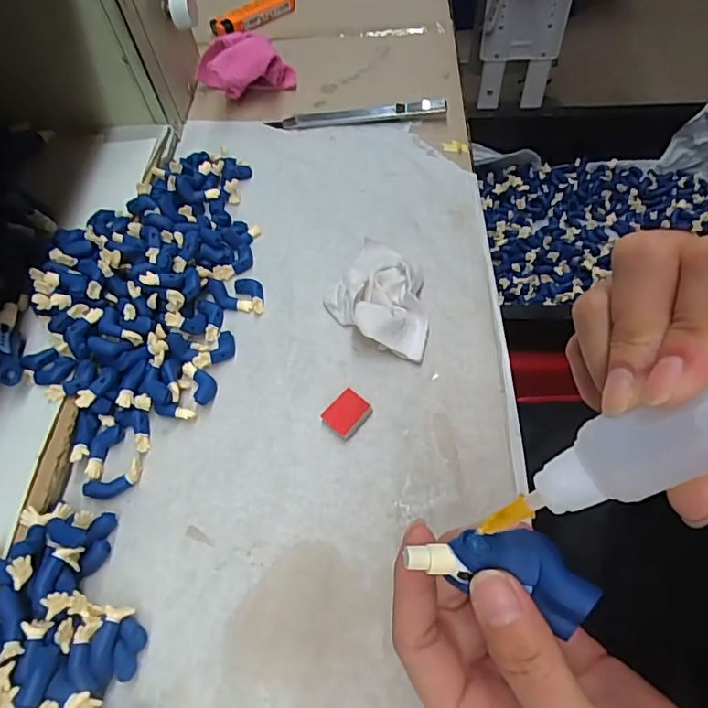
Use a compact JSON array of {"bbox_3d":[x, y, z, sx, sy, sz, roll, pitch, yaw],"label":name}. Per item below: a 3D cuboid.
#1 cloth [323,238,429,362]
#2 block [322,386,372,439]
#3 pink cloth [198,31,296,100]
[{"bbox_3d":[0.013,-0.036,0.309,0.055,0.016,0.082,-1,58,4],"label":"cloth"},{"bbox_3d":[-0.003,0.031,0.277,0.019,0.006,0.021,35,67,23],"label":"block"},{"bbox_3d":[-0.086,-0.224,0.419,0.074,0.037,0.040,-12,58,-3],"label":"pink cloth"}]

